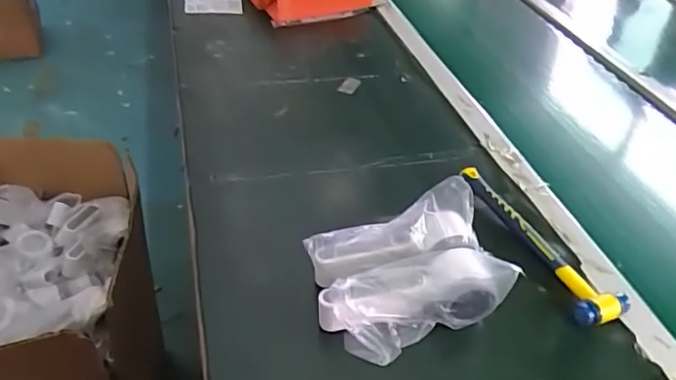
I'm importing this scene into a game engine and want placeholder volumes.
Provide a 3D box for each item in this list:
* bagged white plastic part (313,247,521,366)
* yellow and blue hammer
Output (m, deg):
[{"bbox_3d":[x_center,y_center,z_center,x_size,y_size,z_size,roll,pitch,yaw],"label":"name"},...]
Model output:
[{"bbox_3d":[0.071,0.103,0.538,0.172,0.083,0.075,-15,41,0],"label":"bagged white plastic part"},{"bbox_3d":[0.220,0.054,0.640,0.055,0.029,0.234,-13,42,-19],"label":"yellow and blue hammer"}]

